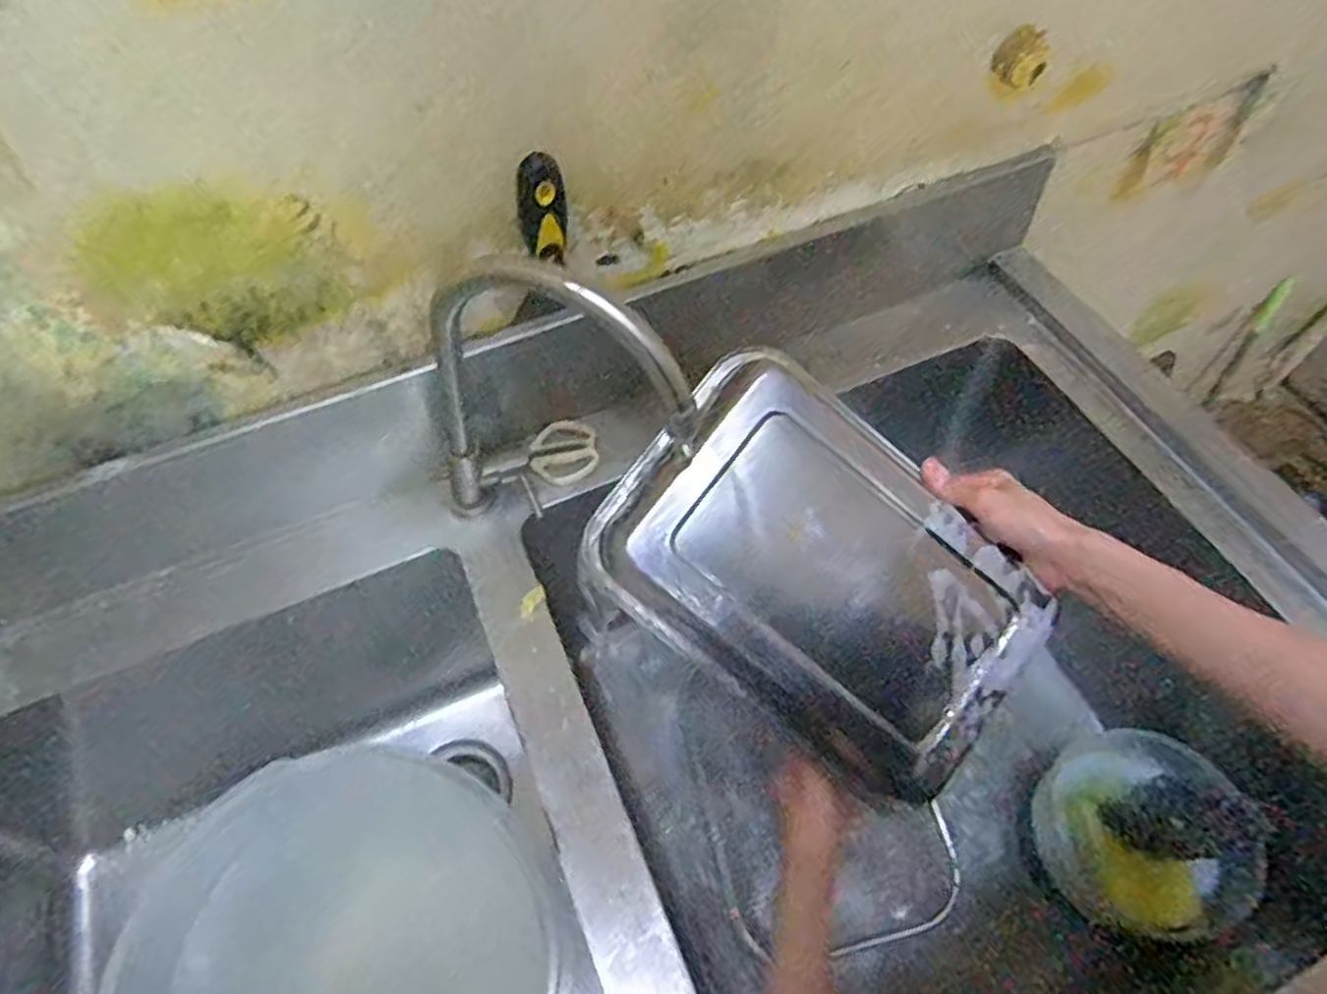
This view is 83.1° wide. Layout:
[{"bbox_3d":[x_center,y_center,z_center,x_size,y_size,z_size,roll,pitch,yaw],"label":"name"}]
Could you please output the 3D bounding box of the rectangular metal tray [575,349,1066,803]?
[{"bbox_3d":[0.106,0.049,0.504,0.277,0.045,0.195,38,84,1],"label":"rectangular metal tray"}]

